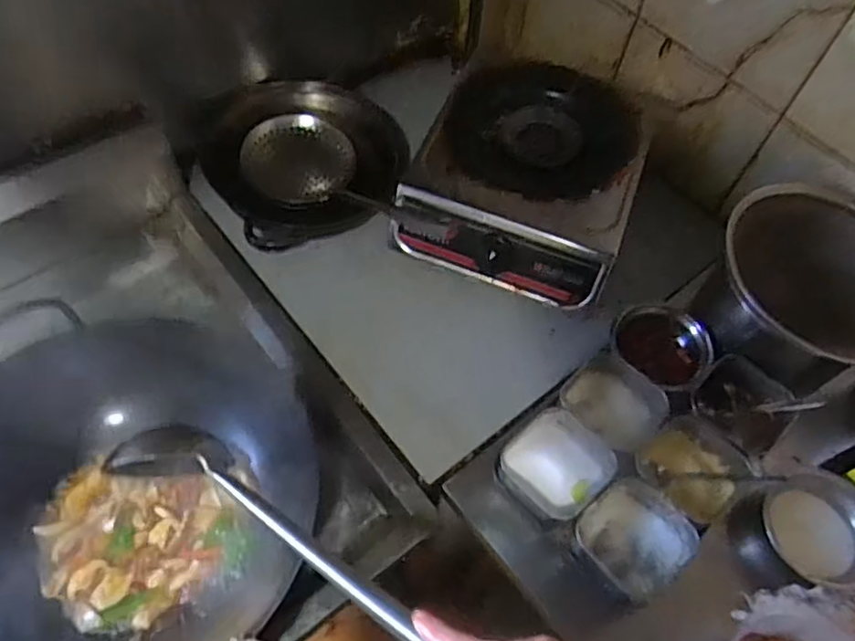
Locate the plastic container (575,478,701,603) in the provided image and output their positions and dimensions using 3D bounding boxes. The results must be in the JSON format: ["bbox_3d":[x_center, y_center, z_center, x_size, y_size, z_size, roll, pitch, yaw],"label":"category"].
[{"bbox_3d":[0.213,0.225,0.676,0.102,0.054,0.102,-30,65,-20],"label":"plastic container"}]

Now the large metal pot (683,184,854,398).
[{"bbox_3d":[0.498,-0.038,0.866,0.211,0.160,0.236,20,60,8],"label":"large metal pot"}]

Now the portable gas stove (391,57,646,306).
[{"bbox_3d":[0.136,-0.197,0.874,0.295,0.106,0.339,21,60,8],"label":"portable gas stove"}]

